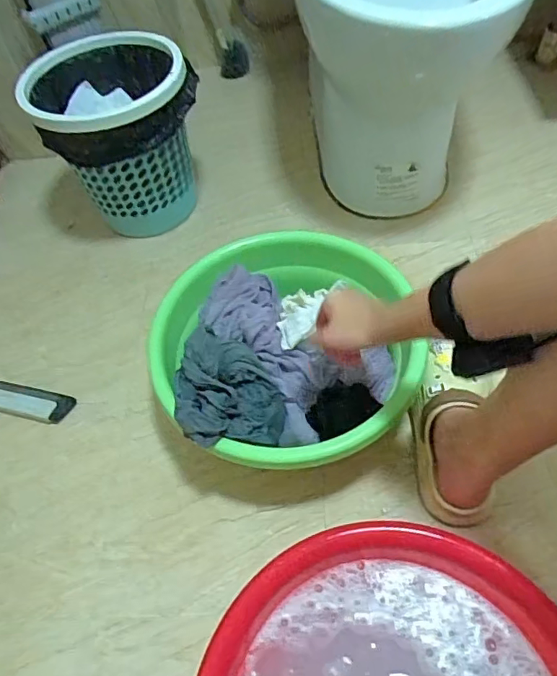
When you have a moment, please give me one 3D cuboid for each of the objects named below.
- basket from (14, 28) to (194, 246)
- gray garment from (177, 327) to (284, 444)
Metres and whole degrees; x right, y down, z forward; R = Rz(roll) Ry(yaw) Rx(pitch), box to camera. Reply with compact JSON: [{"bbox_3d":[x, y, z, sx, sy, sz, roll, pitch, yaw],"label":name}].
[{"bbox_3d":[-0.273,-0.361,0.933,0.271,0.265,0.242,-15,57,-5],"label":"basket"},{"bbox_3d":[-0.064,0.054,0.637,0.130,0.054,0.159,-6,56,1],"label":"gray garment"}]

